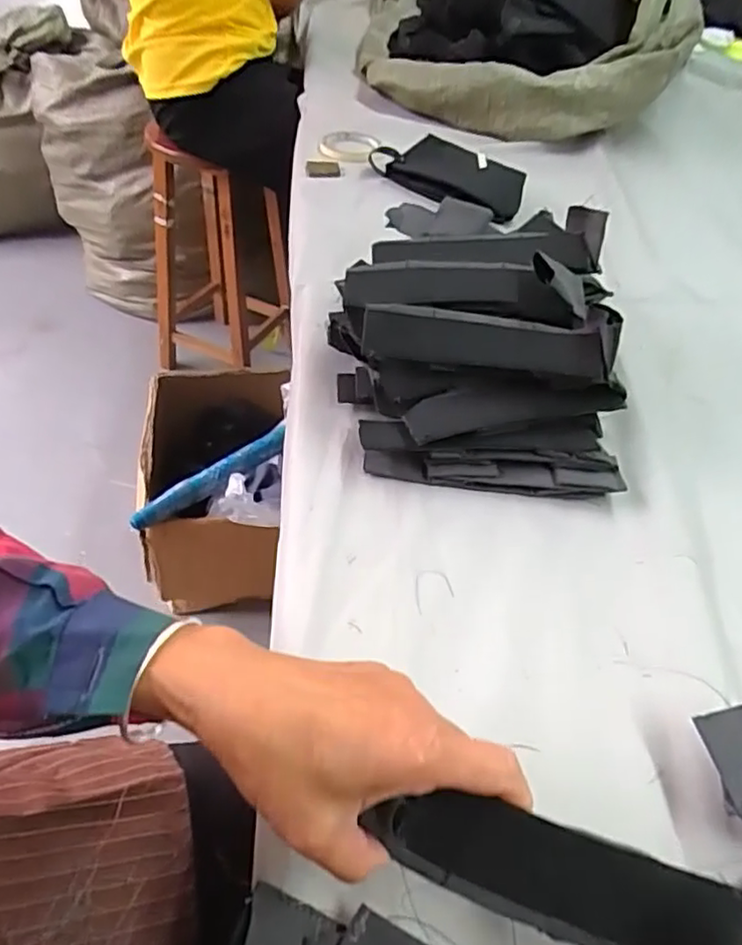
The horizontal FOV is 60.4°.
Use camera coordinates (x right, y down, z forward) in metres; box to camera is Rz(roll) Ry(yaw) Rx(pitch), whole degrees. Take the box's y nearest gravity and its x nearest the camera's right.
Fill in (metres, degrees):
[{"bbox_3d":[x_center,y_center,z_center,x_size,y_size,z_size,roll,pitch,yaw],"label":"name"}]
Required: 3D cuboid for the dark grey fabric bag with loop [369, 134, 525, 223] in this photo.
[{"bbox_3d":[0.109,-0.405,0.860,0.216,0.018,0.087,34,78,22],"label":"dark grey fabric bag with loop"}]

